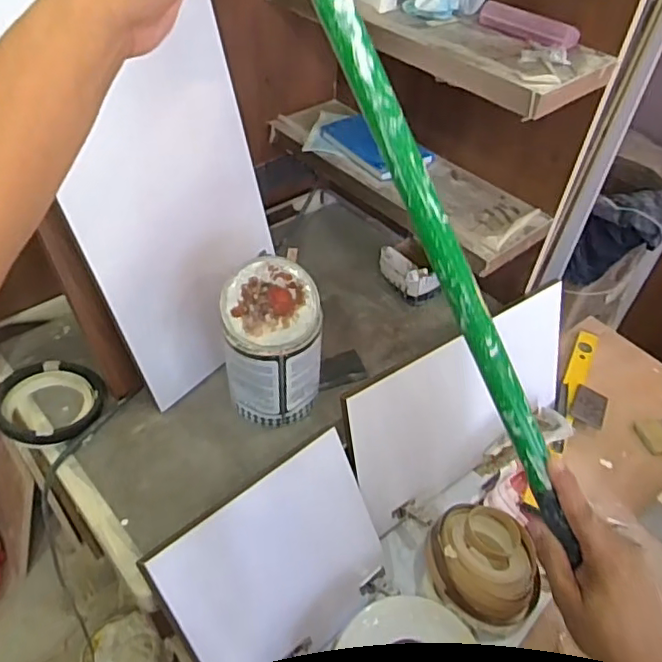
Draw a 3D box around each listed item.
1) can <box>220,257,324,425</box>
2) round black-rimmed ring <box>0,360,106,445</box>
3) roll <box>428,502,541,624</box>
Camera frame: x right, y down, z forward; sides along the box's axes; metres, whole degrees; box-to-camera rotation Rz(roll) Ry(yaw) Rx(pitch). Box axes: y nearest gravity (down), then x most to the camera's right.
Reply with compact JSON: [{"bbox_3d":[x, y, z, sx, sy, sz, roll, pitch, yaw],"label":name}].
[{"bbox_3d":[-0.098,0.028,0.974,0.160,0.245,0.155,-3,47,-6],"label":"can"},{"bbox_3d":[-0.495,0.116,1.012,0.171,0.043,0.179,2,47,-2],"label":"round black-rimmed ring"},{"bbox_3d":[0.284,0.424,1.054,0.211,0.026,0.204,12,52,-16],"label":"roll"}]

